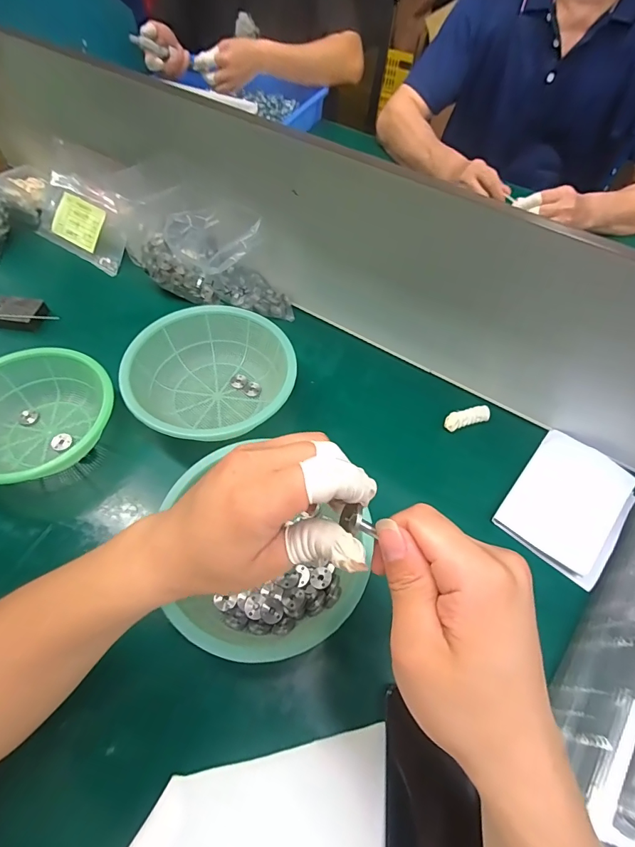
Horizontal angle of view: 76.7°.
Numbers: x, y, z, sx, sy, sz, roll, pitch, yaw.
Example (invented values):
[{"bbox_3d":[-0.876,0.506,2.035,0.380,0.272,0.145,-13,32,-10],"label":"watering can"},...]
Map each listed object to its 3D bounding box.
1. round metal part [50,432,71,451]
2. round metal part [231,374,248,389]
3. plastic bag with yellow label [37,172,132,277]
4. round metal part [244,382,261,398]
[{"bbox_3d":[-0.290,0.020,0.454,0.010,0.018,0.020,7,27,45],"label":"round metal part"},{"bbox_3d":[-0.100,-0.055,0.515,0.022,0.004,0.022,2,56,-3],"label":"round metal part"},{"bbox_3d":[-0.368,-0.320,0.631,0.181,0.017,0.109,32,105,14],"label":"plastic bag with yellow label"},{"bbox_3d":[-0.081,-0.043,0.508,0.020,0.004,0.019,2,56,-3],"label":"round metal part"}]

